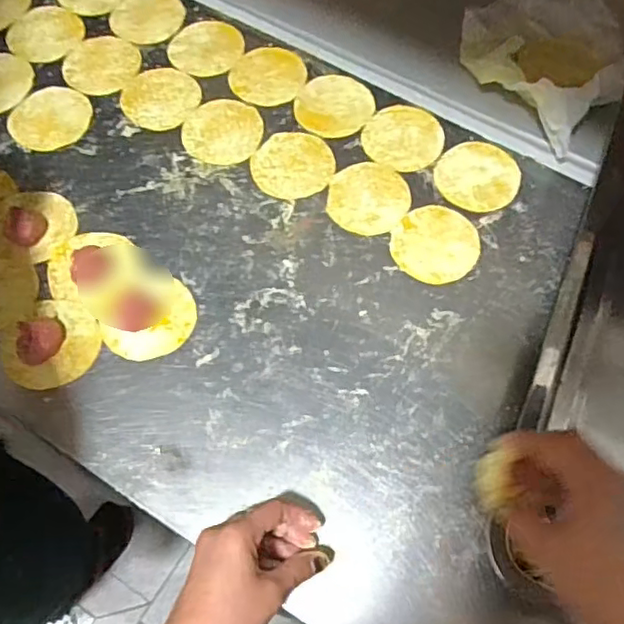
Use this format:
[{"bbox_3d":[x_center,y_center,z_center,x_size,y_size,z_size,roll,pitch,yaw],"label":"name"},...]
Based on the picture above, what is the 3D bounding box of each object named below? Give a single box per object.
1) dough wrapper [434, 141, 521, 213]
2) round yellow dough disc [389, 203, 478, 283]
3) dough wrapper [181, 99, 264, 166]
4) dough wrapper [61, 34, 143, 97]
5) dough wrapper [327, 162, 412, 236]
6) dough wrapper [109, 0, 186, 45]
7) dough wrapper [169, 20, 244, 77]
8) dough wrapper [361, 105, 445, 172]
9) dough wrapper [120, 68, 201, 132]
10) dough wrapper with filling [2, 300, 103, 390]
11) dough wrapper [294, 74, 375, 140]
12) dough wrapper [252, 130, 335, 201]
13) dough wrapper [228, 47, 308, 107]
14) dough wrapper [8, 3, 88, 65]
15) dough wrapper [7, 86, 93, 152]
[{"bbox_3d":[0.167,-0.139,0.620,0.081,0.004,0.083,-2,64,4],"label":"dough wrapper"},{"bbox_3d":[0.118,-0.066,0.589,0.082,0.004,0.085,-1,64,2],"label":"round yellow dough disc"},{"bbox_3d":[-0.094,-0.191,0.639,0.080,0.004,0.083,1,65,-2],"label":"dough wrapper"},{"bbox_3d":[-0.232,-0.273,0.674,0.080,0.006,0.089,0,65,-3],"label":"dough wrapper"},{"bbox_3d":[0.055,-0.115,0.607,0.078,0.004,0.083,1,65,-2],"label":"dough wrapper"},{"bbox_3d":[-0.190,-0.342,0.708,0.081,0.005,0.081,1,65,-2],"label":"dough wrapper"},{"bbox_3d":[-0.121,-0.300,0.691,0.082,0.004,0.085,1,65,-2],"label":"dough wrapper"},{"bbox_3d":[0.096,-0.184,0.640,0.081,0.004,0.083,1,65,-2],"label":"dough wrapper"},{"bbox_3d":[-0.162,-0.229,0.655,0.080,0.004,0.081,1,65,-2],"label":"dough wrapper"},{"bbox_3d":[-0.224,0.027,0.525,0.070,0.015,0.079,33,68,12],"label":"dough wrapper with filling"},{"bbox_3d":[0.023,-0.223,0.656,0.082,0.004,0.079,1,65,-2],"label":"dough wrapper"},{"bbox_3d":[-0.020,-0.151,0.624,0.082,0.004,0.078,1,65,-2],"label":"dough wrapper"},{"bbox_3d":[-0.048,-0.260,0.670,0.077,0.004,0.082,1,65,-2],"label":"dough wrapper"},{"bbox_3d":[-0.302,-0.315,0.689,0.084,0.005,0.084,1,65,-2],"label":"dough wrapper"},{"bbox_3d":[-0.272,-0.201,0.635,0.077,0.004,0.081,2,66,-4],"label":"dough wrapper"}]

